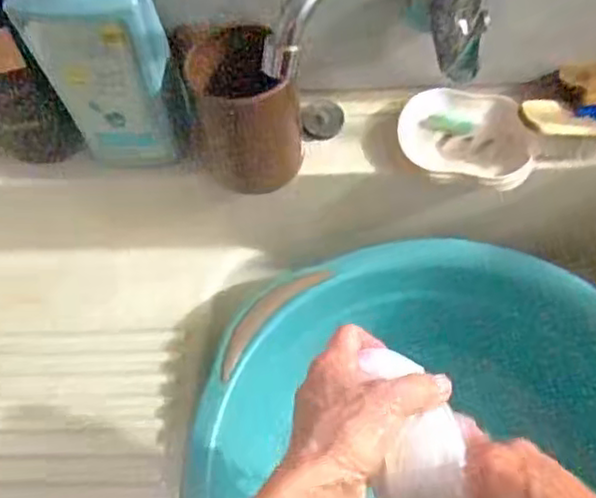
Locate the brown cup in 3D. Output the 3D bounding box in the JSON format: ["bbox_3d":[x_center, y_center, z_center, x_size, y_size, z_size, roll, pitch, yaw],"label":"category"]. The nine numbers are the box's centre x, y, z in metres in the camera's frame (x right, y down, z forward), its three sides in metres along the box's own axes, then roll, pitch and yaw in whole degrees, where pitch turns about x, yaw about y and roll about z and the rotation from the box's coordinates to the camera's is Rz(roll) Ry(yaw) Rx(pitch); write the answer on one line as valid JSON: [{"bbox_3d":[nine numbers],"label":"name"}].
[{"bbox_3d":[-0.037,-0.108,0.553,0.081,0.112,0.070,-10,59,-2],"label":"brown cup"}]

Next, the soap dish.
[{"bbox_3d":[0.140,-0.095,0.582,0.109,0.024,0.092,10,60,9],"label":"soap dish"}]

